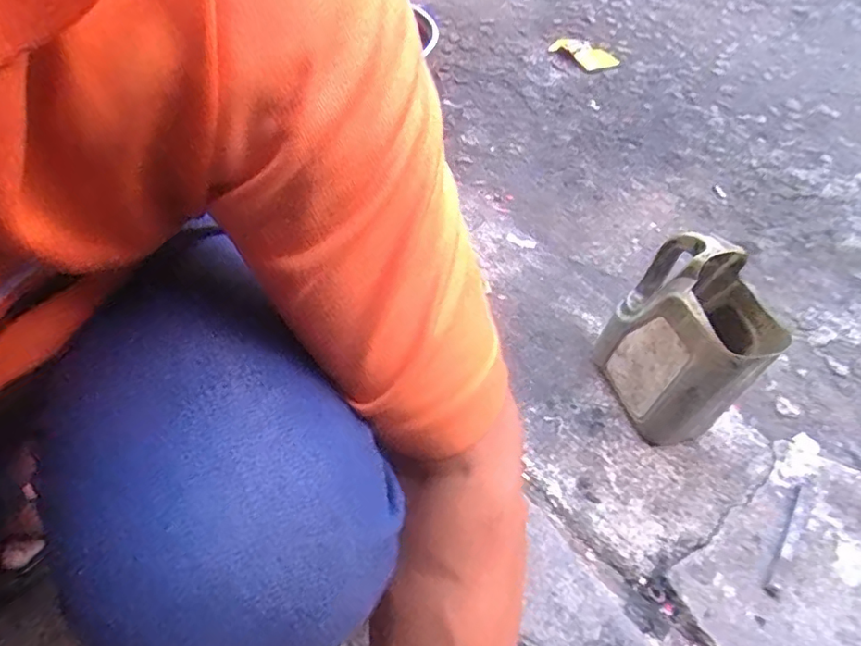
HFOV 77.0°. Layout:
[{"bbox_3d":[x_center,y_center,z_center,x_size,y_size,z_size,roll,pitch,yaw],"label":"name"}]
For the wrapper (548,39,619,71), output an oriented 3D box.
[{"bbox_3d":[0.355,-0.625,1.250,0.155,0.048,0.058,13,52,7],"label":"wrapper"}]

